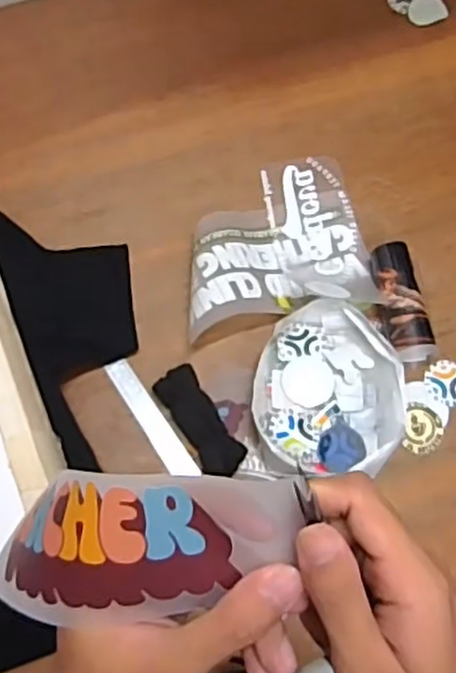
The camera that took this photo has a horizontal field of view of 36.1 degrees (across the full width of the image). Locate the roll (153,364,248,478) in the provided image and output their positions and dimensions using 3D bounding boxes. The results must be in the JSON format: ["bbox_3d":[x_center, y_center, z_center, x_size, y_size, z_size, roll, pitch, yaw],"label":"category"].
[{"bbox_3d":[-0.031,0.096,0.778,0.050,0.023,0.129,-30,76,-10],"label":"roll"}]

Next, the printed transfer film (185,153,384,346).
[{"bbox_3d":[0.053,-0.123,0.832,0.228,0.060,0.211,-11,73,-5],"label":"printed transfer film"}]

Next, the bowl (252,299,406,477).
[{"bbox_3d":[0.111,0.060,0.790,0.163,0.043,0.199,3,73,-1],"label":"bowl"}]

